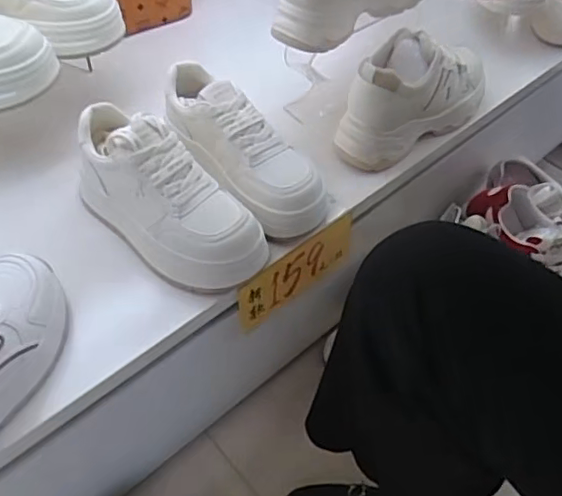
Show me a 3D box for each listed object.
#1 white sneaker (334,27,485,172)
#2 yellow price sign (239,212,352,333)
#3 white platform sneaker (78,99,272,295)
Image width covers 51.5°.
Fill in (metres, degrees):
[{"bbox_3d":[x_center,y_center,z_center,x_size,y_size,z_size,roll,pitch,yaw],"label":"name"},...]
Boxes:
[{"bbox_3d":[0.164,-0.192,0.684,0.226,0.111,0.079,-29,57,-22],"label":"white sneaker"},{"bbox_3d":[0.019,0.025,0.638,0.161,0.080,0.010,-32,49,-28],"label":"yellow price sign"},{"bbox_3d":[-0.113,-0.056,0.572,0.219,0.104,0.097,35,59,24],"label":"white platform sneaker"}]

